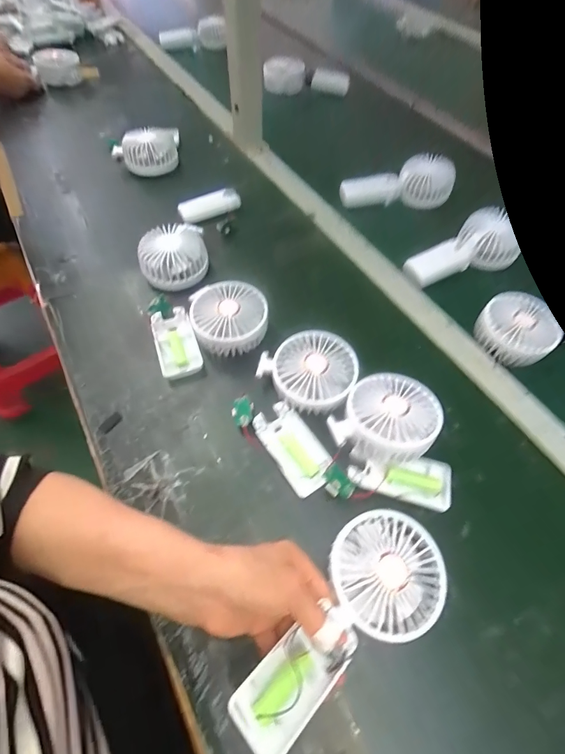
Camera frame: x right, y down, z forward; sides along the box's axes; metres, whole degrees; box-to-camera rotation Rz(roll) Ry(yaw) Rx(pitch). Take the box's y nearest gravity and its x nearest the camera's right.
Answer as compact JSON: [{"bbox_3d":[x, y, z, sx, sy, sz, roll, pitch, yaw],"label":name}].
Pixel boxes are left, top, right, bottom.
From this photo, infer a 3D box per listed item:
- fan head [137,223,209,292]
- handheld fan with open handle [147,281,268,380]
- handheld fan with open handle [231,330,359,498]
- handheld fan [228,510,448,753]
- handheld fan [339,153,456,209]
[{"bbox_3d":[-0.141,-0.160,0.475,0.083,0.039,0.083,-12,60,-8],"label":"fan head"},{"bbox_3d":[-0.086,-0.064,0.421,0.127,0.044,0.103,-15,60,-10],"label":"handheld fan with open handle"},{"bbox_3d":[0.011,0.026,0.377,0.112,0.045,0.162,17,60,9],"label":"handheld fan with open handle"},{"bbox_3d":[0.045,0.178,0.270,0.177,0.037,0.082,-35,66,-20],"label":"handheld fan"},{"bbox_3d":[0.181,-0.306,0.583,0.165,0.057,0.072,-14,60,-9],"label":"handheld fan"}]

